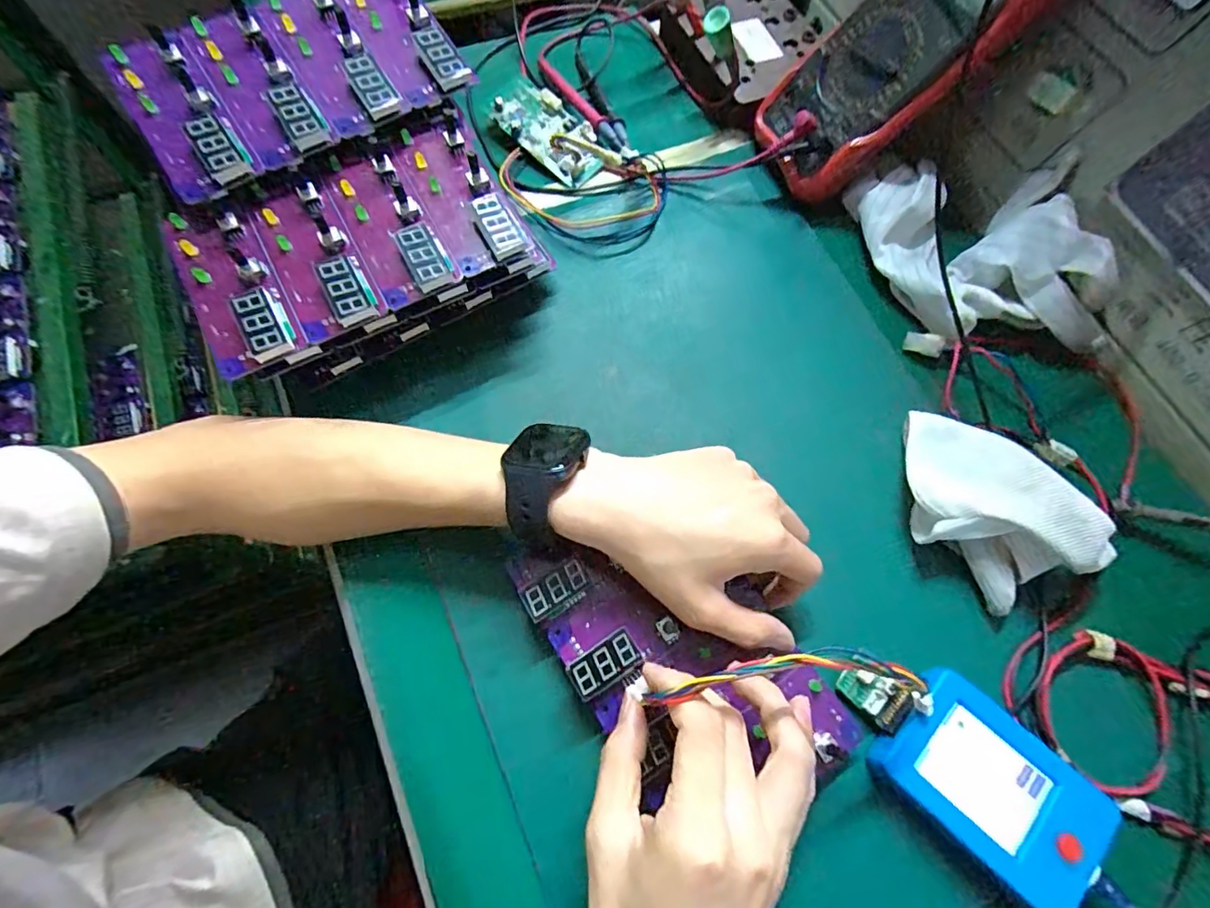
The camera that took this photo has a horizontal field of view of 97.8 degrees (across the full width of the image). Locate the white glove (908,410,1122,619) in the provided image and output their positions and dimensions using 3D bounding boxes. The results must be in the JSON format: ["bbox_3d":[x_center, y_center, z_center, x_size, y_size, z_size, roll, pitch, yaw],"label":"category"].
[{"bbox_3d":[0.227,0.033,0.320,0.074,0.049,0.125,-39,77,-15],"label":"white glove"}]

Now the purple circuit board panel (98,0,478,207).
[{"bbox_3d":[-0.194,-0.235,0.327,0.187,0.030,0.115,-31,75,-13],"label":"purple circuit board panel"}]

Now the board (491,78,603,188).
[{"bbox_3d":[-0.046,-0.263,0.431,0.103,0.021,0.052,38,73,10],"label":"board"}]

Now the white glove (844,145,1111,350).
[{"bbox_3d":[0.266,-0.151,0.378,0.118,0.062,0.171,-14,72,-8],"label":"white glove"}]

